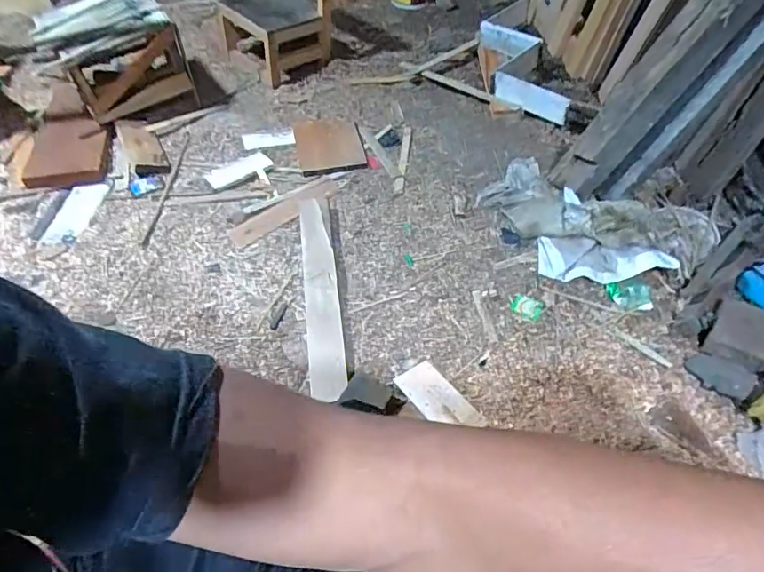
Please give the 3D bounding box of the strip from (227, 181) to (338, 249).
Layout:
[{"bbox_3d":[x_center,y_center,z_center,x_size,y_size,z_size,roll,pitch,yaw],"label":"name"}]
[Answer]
[{"bbox_3d":[-0.271,-0.212,1.434,0.343,0.018,0.072,-36,58,-24],"label":"strip"}]

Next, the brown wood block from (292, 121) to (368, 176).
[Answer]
[{"bbox_3d":[-0.162,-0.442,1.582,0.202,0.024,0.271,-10,51,-6],"label":"brown wood block"}]

